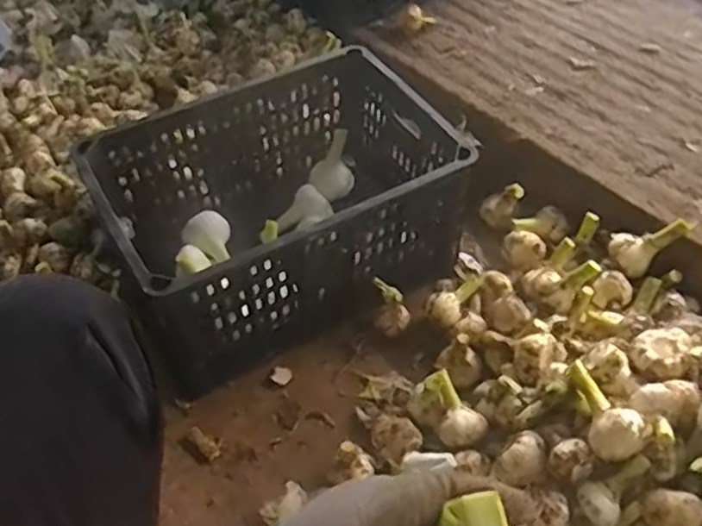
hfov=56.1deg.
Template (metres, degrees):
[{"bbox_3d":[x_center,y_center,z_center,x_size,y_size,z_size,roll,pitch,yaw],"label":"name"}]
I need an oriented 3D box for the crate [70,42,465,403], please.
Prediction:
[{"bbox_3d":[-0.094,-0.075,0.947,0.466,0.242,0.327,-23,54,-17],"label":"crate"}]

